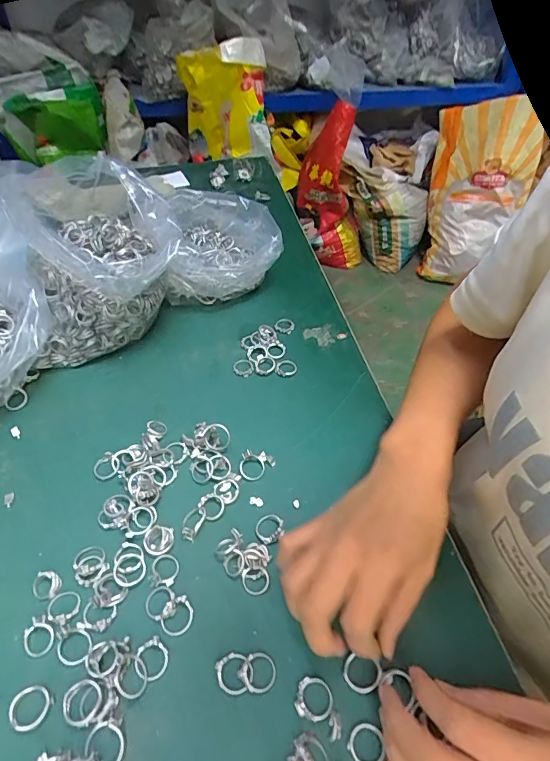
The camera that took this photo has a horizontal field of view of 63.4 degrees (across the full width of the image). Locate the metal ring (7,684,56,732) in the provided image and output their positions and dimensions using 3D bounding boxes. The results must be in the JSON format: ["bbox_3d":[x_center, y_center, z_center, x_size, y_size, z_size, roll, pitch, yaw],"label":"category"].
[{"bbox_3d":[-0.144,0.192,0.261,0.022,0.005,0.022,0,48,0],"label":"metal ring"}]

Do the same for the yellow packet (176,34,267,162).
[{"bbox_3d":[-0.152,-0.925,1.481,0.282,0.334,0.111,-17,40,-17],"label":"yellow packet"}]

